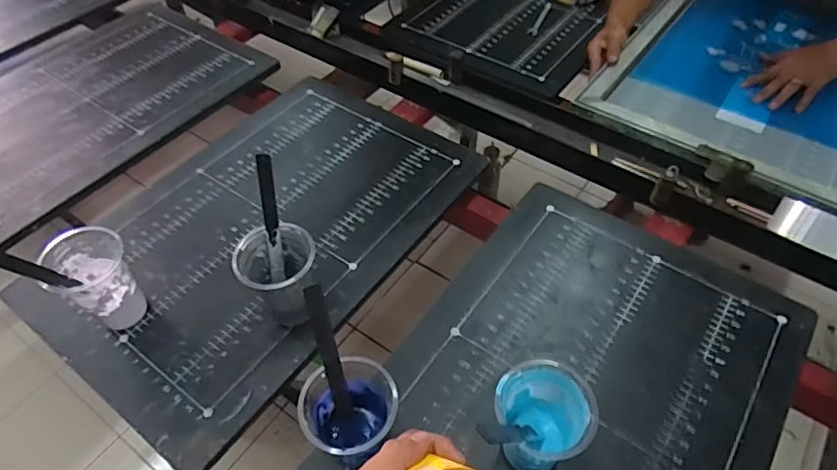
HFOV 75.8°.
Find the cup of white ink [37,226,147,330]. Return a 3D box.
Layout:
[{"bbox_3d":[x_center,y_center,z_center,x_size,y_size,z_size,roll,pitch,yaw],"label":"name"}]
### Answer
[{"bbox_3d":[-0.383,0.055,0.643,0.076,0.105,0.079,0,52,0],"label":"cup of white ink"}]

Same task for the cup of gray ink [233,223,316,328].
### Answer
[{"bbox_3d":[-0.162,0.053,0.641,0.084,0.110,0.080,-1,51,1],"label":"cup of gray ink"}]

